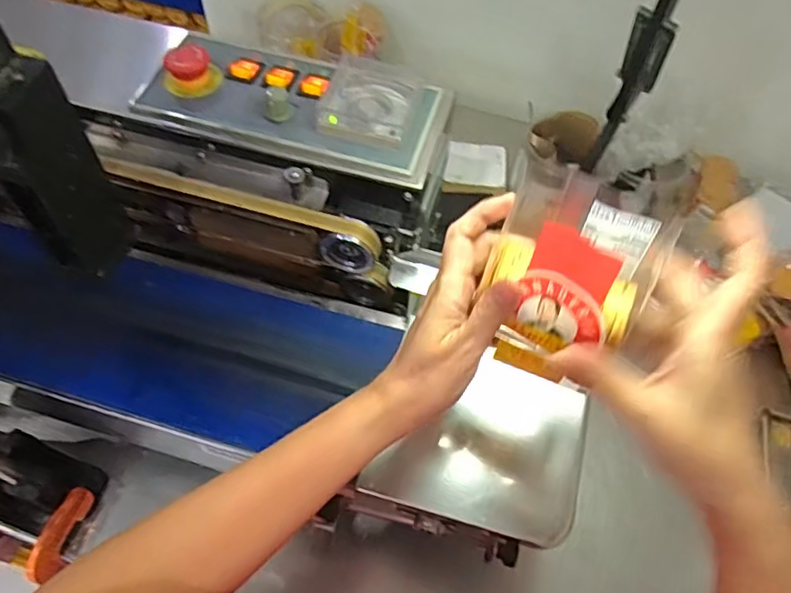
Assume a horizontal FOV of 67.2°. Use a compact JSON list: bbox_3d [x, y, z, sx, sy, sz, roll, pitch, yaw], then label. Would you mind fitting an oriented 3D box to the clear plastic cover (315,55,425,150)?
[{"bbox_3d":[-0.022,-0.165,0.504,0.075,0.018,0.091,16,58,8],"label":"clear plastic cover"}]

